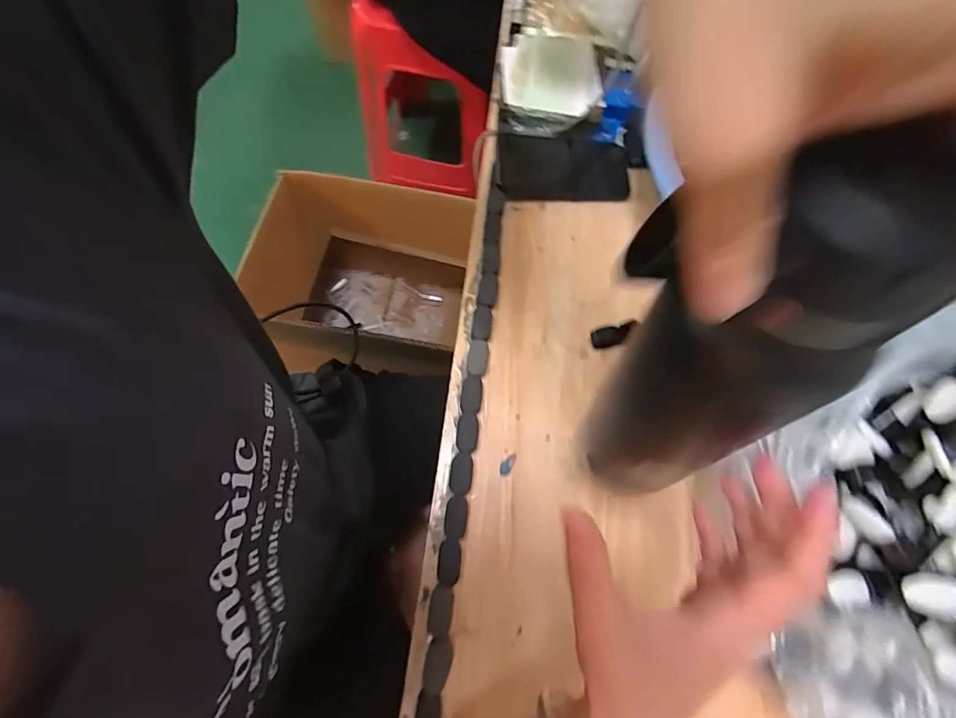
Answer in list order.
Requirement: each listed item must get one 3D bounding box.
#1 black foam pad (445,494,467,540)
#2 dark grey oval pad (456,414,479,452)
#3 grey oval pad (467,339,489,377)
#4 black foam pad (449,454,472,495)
[{"bbox_3d":[-0.019,0.142,0.397,0.019,0.018,0.036,6,72,0],"label":"black foam pad"},{"bbox_3d":[-0.010,0.071,0.419,0.019,0.023,0.035,6,72,0],"label":"dark grey oval pad"},{"bbox_3d":[0.000,0.001,0.448,0.020,0.020,0.037,4,72,-1],"label":"grey oval pad"},{"bbox_3d":[-0.015,0.106,0.408,0.020,0.017,0.036,5,72,-1],"label":"black foam pad"}]

